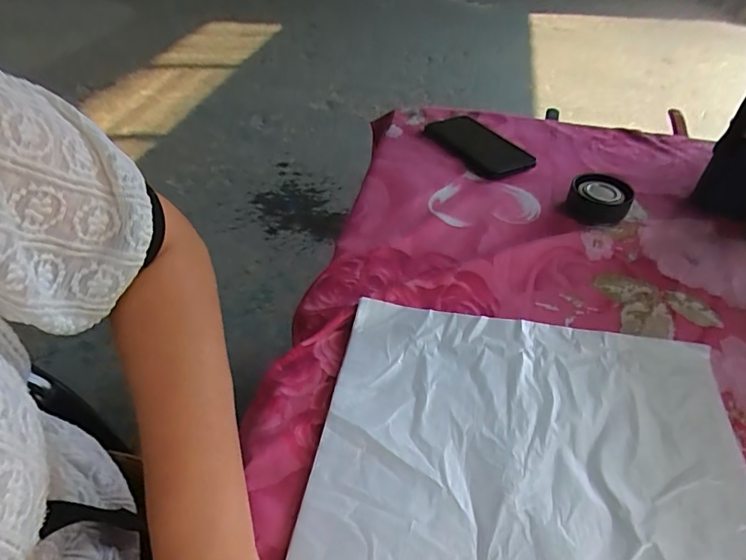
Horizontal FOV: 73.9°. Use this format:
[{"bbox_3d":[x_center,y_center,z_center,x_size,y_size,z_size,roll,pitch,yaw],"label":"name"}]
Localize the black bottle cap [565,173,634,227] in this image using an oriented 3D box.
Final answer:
[{"bbox_3d":[0.257,-0.091,0.567,0.056,0.037,0.060,1,44,-1],"label":"black bottle cap"}]

